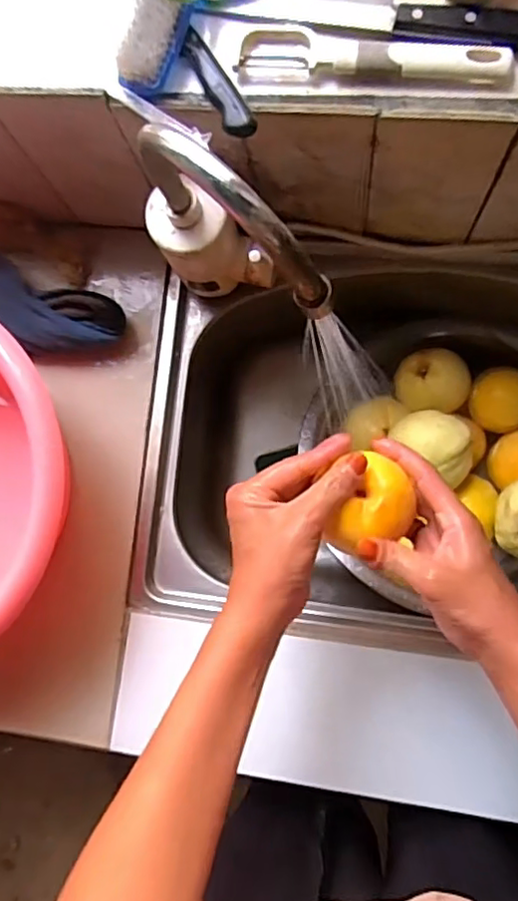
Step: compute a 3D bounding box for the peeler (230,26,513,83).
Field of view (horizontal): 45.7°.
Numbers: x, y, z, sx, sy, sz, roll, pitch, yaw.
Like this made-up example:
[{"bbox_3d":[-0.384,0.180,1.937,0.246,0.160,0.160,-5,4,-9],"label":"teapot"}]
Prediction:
[{"bbox_3d":[0.076,-0.275,0.425,0.185,0.016,0.036,6,85,7],"label":"peeler"}]

